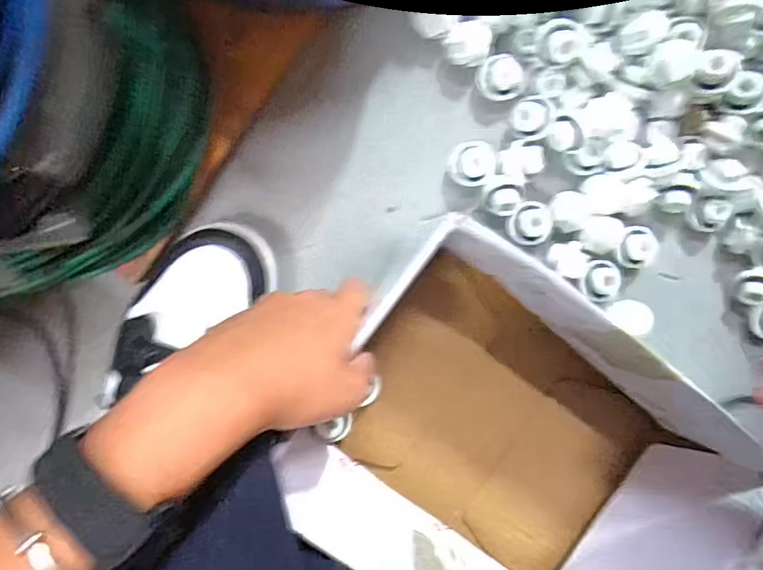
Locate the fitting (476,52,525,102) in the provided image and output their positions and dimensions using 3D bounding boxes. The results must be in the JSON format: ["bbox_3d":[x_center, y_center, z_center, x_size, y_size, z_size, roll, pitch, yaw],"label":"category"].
[{"bbox_3d":[0.091,-0.157,0.390,0.035,0.019,0.030,-4,94,-7],"label":"fitting"}]

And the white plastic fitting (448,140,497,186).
[{"bbox_3d":[0.069,-0.093,0.395,0.036,0.018,0.032,-2,94,-7],"label":"white plastic fitting"}]

